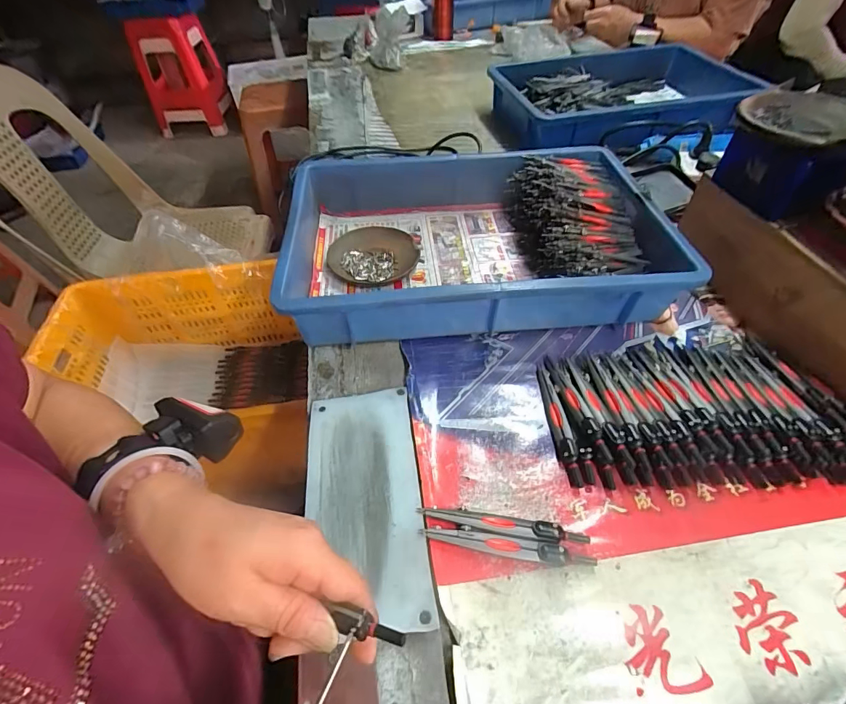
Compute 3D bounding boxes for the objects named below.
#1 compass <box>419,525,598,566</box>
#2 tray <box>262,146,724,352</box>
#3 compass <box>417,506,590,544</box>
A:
[{"bbox_3d":[0.063,0.149,0.309,0.128,0.007,0.015,9,51,7],"label":"compass"},{"bbox_3d":[0.062,-0.144,0.499,0.426,0.077,0.287,-4,51,-3],"label":"tray"},{"bbox_3d":[0.062,0.136,0.318,0.130,0.008,0.015,8,51,6],"label":"compass"}]

